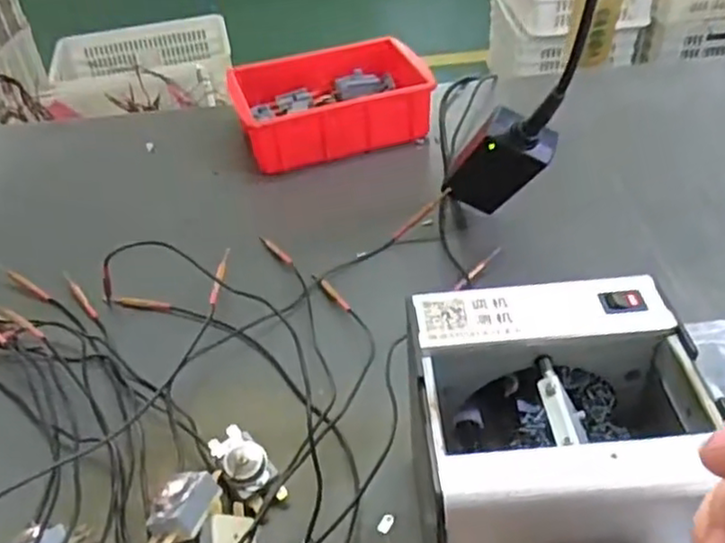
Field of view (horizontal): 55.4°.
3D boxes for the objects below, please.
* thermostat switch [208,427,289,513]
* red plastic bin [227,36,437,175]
[{"bbox_3d":[-0.074,0.124,0.437,0.028,0.030,0.058,-32,48,-27],"label":"thermostat switch"},{"bbox_3d":[-0.036,-0.183,0.752,0.199,0.060,0.139,-15,43,-12],"label":"red plastic bin"}]

